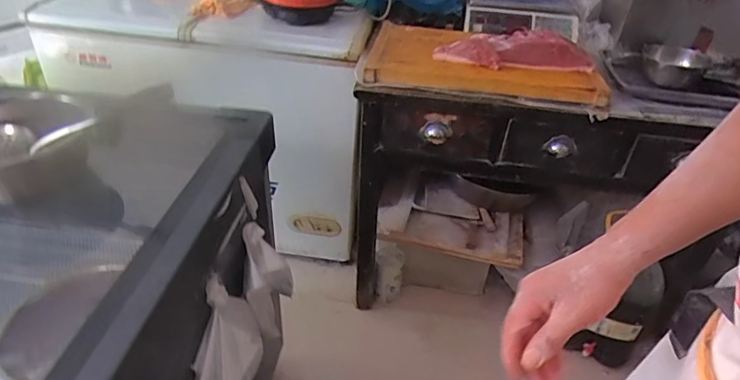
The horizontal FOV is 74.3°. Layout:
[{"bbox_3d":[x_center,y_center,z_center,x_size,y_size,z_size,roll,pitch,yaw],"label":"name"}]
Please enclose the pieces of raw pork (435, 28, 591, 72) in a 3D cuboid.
[{"bbox_3d":[0.387,-0.382,1.309,0.408,0.073,0.130,11,37,9],"label":"pieces of raw pork"}]

